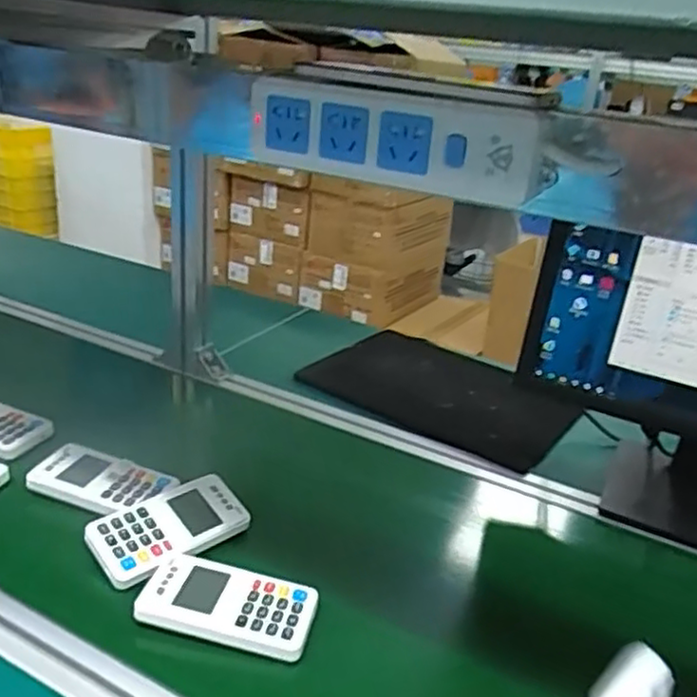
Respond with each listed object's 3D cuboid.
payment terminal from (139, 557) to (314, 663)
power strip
[{"bbox_3d":[-0.097,0.209,0.565,0.138,0.020,0.071,8,23,8],"label":"payment terminal"},{"bbox_3d":[0.020,-0.131,0.432,0.190,0.057,0.024,17,26,25],"label":"power strip"}]

